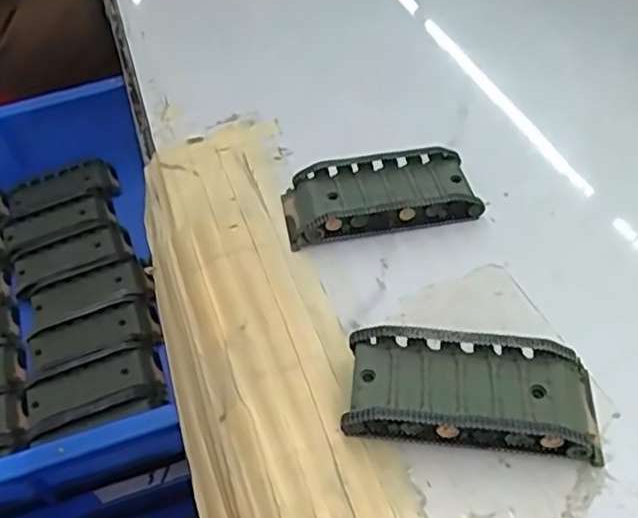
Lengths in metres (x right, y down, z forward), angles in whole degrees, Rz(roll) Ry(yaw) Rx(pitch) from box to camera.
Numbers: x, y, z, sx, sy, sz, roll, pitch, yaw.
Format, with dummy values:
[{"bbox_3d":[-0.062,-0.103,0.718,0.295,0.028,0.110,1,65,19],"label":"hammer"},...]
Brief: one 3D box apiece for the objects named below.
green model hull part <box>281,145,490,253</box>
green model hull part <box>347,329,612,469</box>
[{"bbox_3d":[0.031,-0.034,0.345,0.097,0.018,0.044,-10,48,-4],"label":"green model hull part"},{"bbox_3d":[0.061,0.053,0.261,0.094,0.024,0.044,3,48,8],"label":"green model hull part"}]

